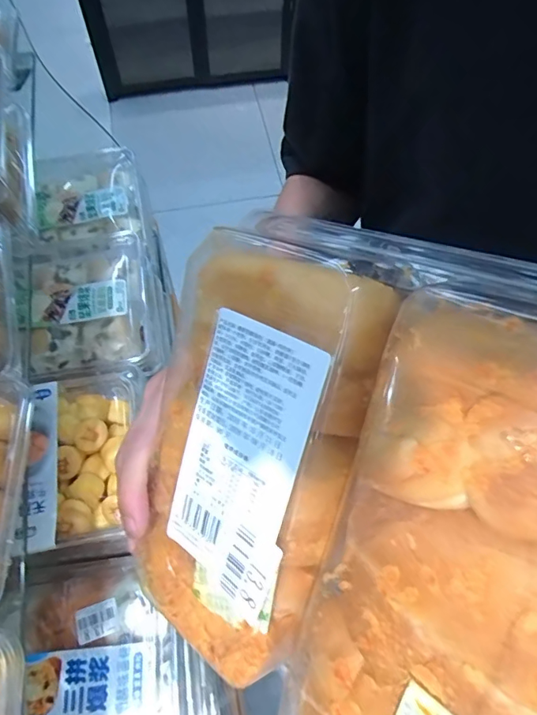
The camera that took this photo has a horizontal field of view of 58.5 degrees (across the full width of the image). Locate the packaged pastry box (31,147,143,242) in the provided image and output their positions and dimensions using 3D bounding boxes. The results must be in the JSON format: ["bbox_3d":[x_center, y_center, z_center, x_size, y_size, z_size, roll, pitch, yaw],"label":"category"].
[{"bbox_3d":[-0.283,-0.260,0.743,0.155,0.046,0.148,-11,64,-7],"label":"packaged pastry box"}]

